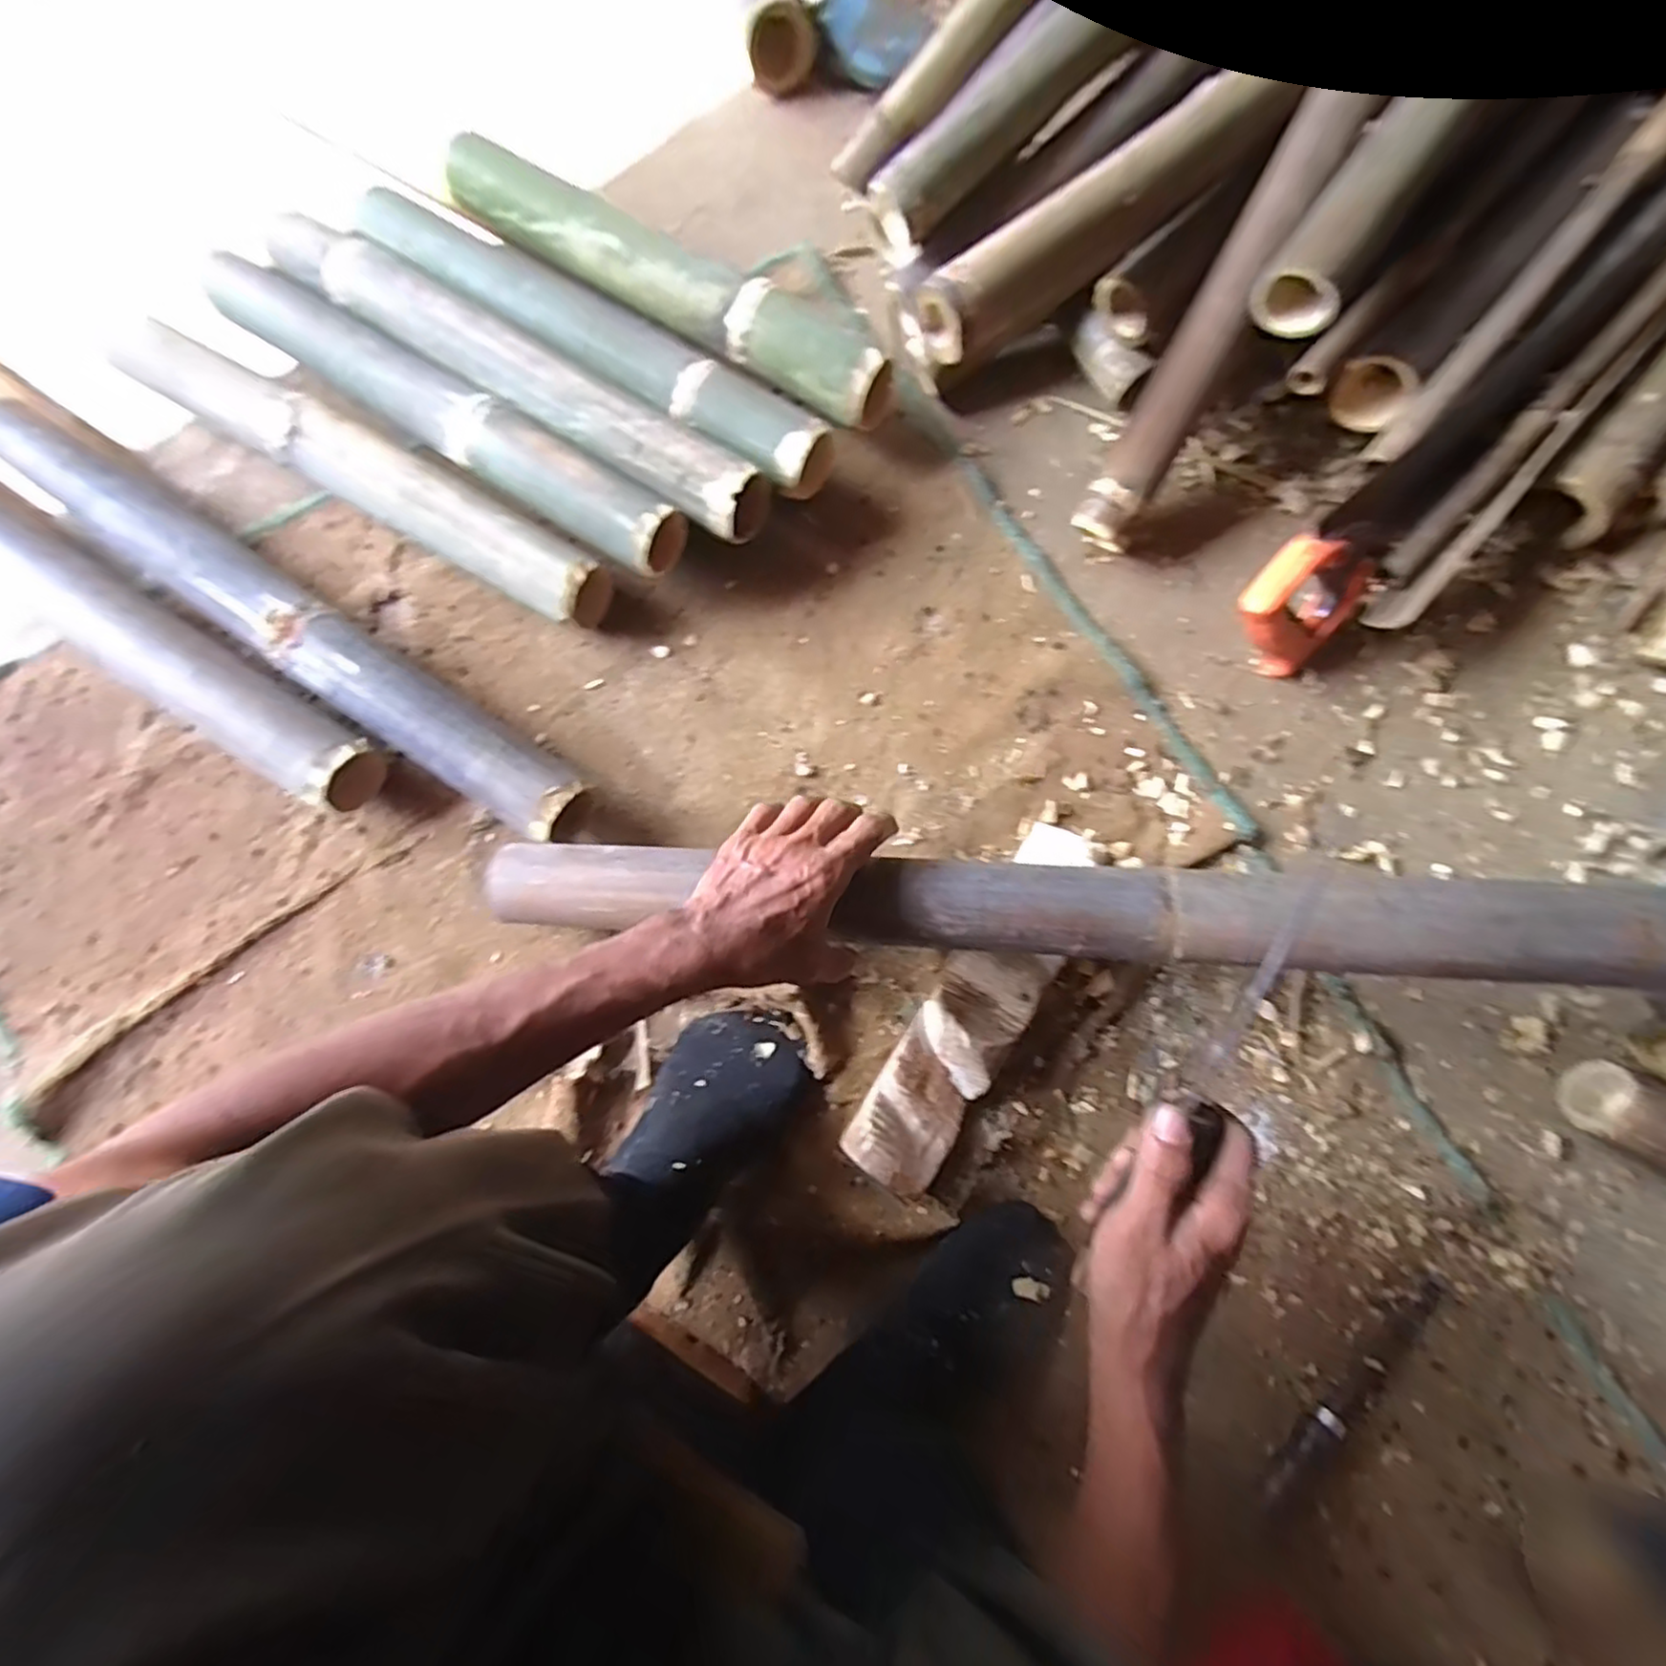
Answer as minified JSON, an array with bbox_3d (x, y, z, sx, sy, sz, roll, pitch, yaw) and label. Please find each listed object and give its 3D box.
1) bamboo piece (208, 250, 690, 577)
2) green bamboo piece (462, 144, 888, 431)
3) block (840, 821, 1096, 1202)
[{"bbox_3d":[-0.341,-0.361,0.601,0.480,0.051,0.063,31,82,6],"label":"bamboo piece"},{"bbox_3d":[-0.149,-0.499,0.632,0.452,0.058,0.065,33,82,6],"label":"green bamboo piece"},{"bbox_3d":[0.116,0.135,0.556,0.074,0.054,0.297,33,82,6],"label":"block"}]

